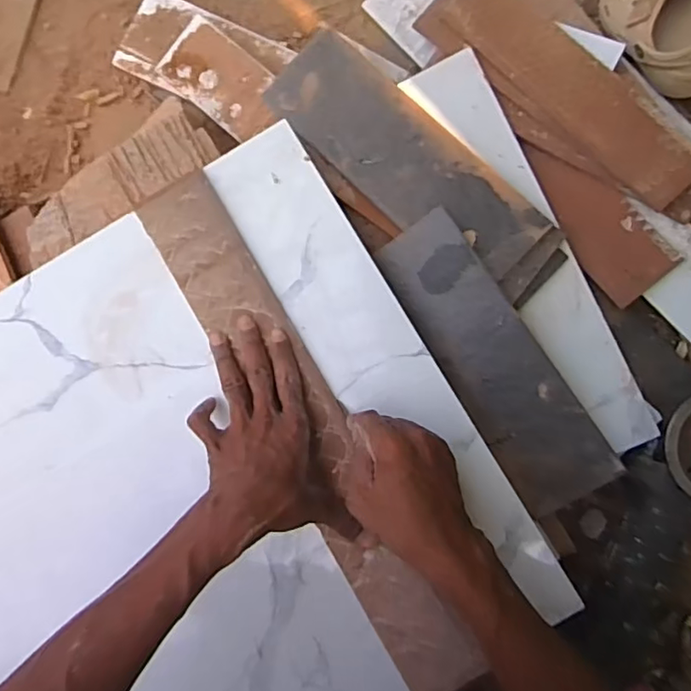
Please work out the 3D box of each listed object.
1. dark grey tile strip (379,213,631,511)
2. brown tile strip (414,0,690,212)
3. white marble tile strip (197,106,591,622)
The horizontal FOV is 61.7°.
[{"bbox_3d":[0.138,0.018,0.546,0.092,0.011,0.291,-35,89,19],"label":"dark grey tile strip"},{"bbox_3d":[0.212,-0.256,0.560,0.302,0.013,0.083,44,97,11],"label":"brown tile strip"},{"bbox_3d":[0.032,0.022,0.508,0.088,0.013,0.481,-31,84,1],"label":"white marble tile strip"}]

